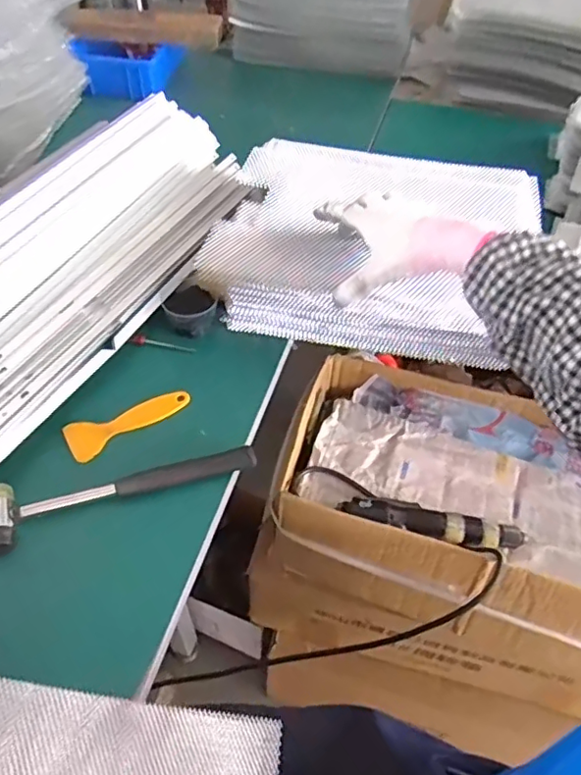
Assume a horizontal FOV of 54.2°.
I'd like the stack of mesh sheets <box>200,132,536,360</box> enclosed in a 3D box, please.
[{"bbox_3d":[0.097,-0.171,0.687,0.351,0.123,0.234,11,51,6],"label":"stack of mesh sheets"}]

